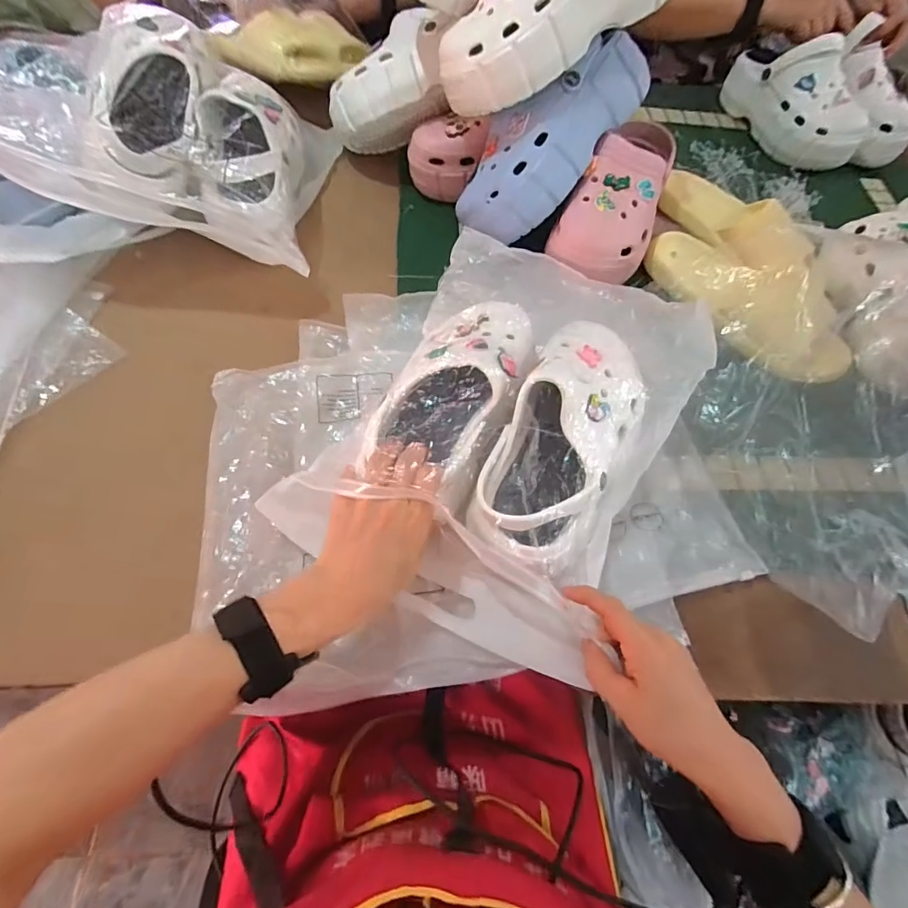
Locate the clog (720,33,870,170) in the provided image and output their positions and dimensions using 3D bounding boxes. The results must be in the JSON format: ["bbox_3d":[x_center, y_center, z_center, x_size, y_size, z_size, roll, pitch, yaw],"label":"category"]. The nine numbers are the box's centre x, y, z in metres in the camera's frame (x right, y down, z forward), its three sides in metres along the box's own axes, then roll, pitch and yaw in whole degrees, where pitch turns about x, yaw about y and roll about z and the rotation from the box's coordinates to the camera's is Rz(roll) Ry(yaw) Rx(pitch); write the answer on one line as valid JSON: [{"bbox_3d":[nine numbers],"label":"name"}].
[{"bbox_3d":[0.554,-0.569,0.764,0.105,0.107,0.241,-12,65,-10],"label":"clog"}]

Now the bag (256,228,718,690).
[{"bbox_3d":[0.055,-0.042,0.427,0.271,0.107,0.374,27,65,9],"label":"bag"}]

